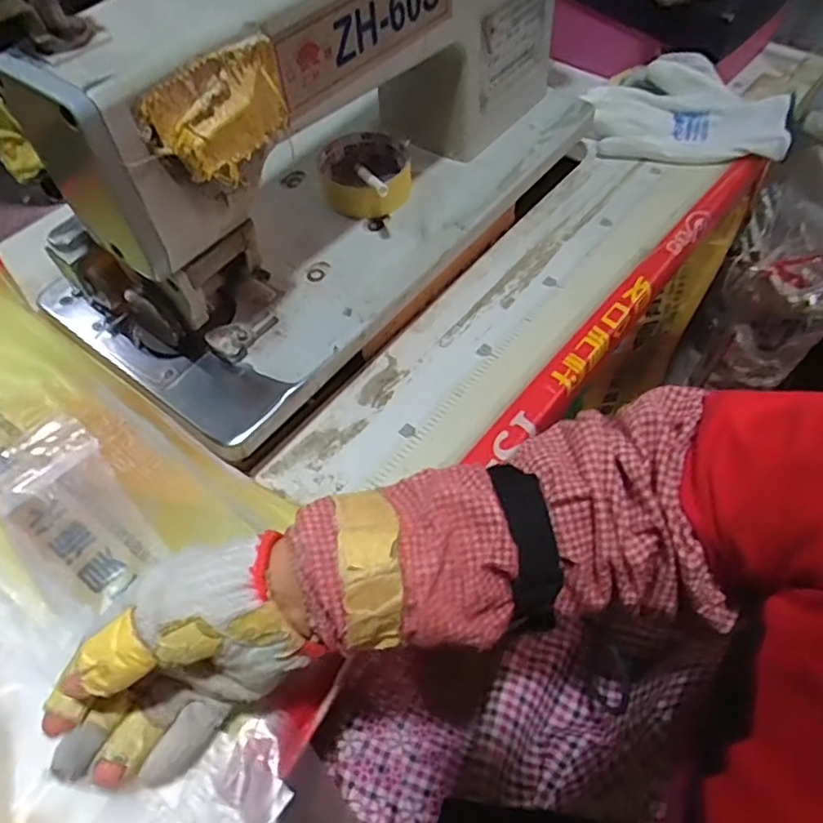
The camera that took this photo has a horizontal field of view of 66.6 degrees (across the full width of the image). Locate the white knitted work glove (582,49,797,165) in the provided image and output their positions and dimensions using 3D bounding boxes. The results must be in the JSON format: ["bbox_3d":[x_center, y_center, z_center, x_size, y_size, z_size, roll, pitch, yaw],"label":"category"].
[{"bbox_3d":[0.288,-0.307,0.649,0.195,0.031,0.127,22,87,9],"label":"white knitted work glove"}]

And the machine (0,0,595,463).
[{"bbox_3d":[-0.040,-0.232,0.482,0.188,0.223,0.499,34,63,21],"label":"machine"}]

